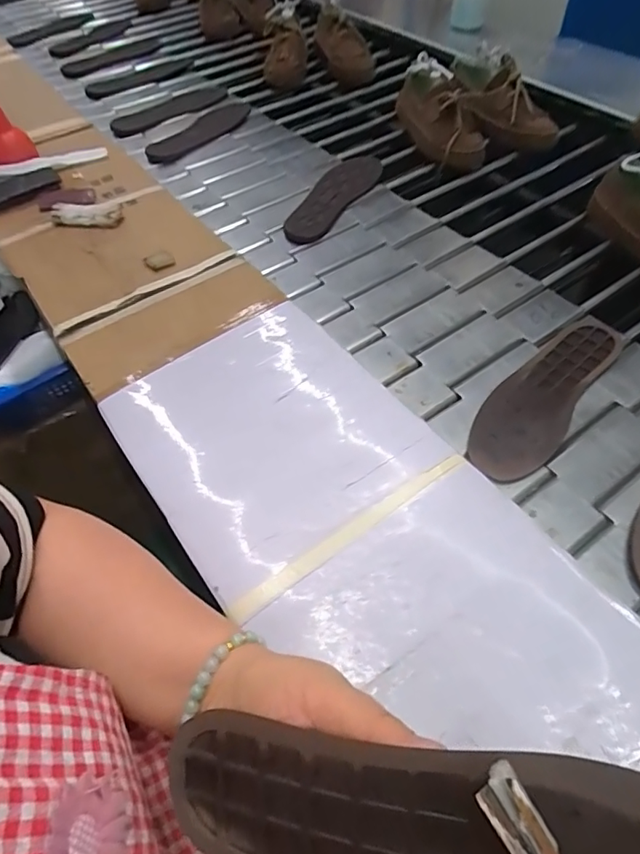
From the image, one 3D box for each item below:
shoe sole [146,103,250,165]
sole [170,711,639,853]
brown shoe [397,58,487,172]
[{"bbox_3d":[-0.229,-0.573,0.971,0.086,0.017,0.263,35,58,20],"label":"shoe sole"},{"bbox_3d":[0.056,0.159,0.193,0.254,0.013,0.073,1,84,16],"label":"sole"},{"bbox_3d":[0.202,-0.556,0.881,0.095,0.086,0.272,-15,55,-8],"label":"brown shoe"}]

